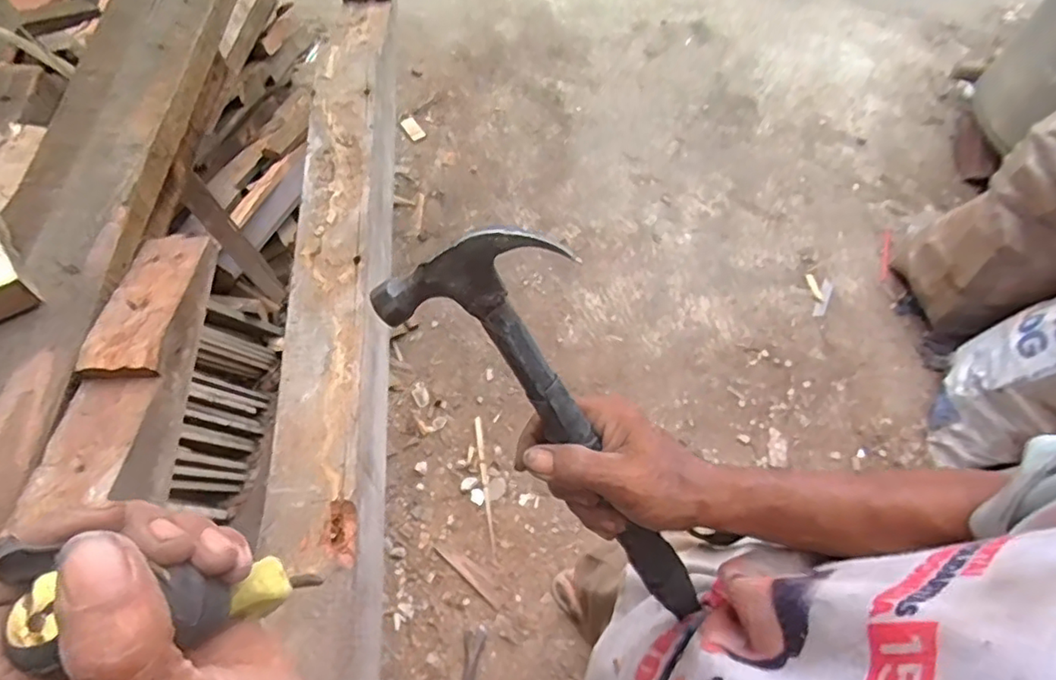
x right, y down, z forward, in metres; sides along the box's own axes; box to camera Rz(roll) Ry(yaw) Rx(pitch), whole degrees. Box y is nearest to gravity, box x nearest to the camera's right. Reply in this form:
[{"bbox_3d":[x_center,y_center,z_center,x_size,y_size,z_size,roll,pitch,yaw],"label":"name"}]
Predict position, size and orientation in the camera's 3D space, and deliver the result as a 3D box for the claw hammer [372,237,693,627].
[{"bbox_3d":[0.040,0.050,0.377,0.100,0.028,0.290,-38,109,11],"label":"claw hammer"}]

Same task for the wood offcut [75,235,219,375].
[{"bbox_3d":[-0.333,-0.035,0.522,0.060,0.023,0.167,-1,47,-4],"label":"wood offcut"}]

